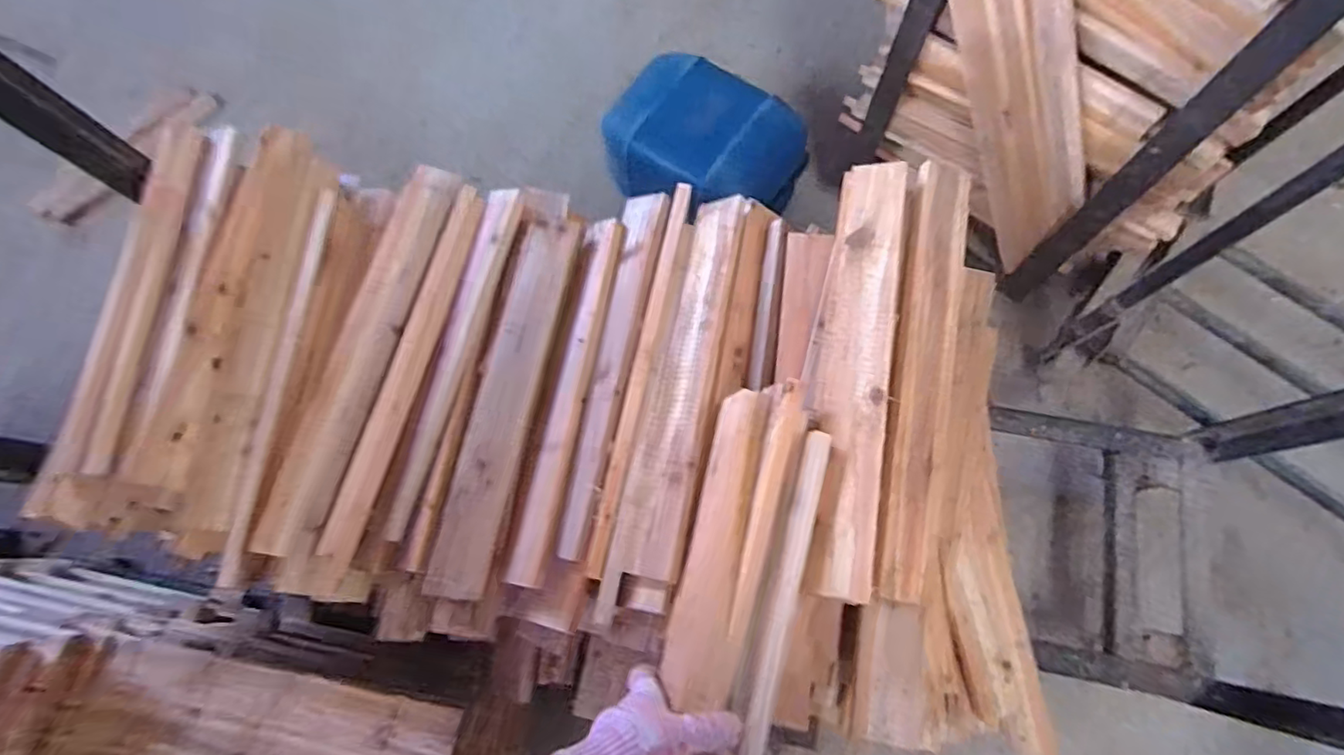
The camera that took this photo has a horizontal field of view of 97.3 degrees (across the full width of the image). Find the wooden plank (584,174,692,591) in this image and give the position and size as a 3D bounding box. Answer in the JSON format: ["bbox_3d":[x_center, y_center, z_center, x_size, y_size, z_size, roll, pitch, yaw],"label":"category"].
[{"bbox_3d":[-0.034,-0.022,0.724,0.025,0.022,0.512,11,72,6],"label":"wooden plank"}]

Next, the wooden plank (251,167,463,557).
[{"bbox_3d":[-0.409,-0.048,0.787,0.084,0.017,0.553,12,72,6],"label":"wooden plank"}]

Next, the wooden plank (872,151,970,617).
[{"bbox_3d":[0.288,-0.013,0.666,0.080,0.036,0.515,12,72,6],"label":"wooden plank"}]

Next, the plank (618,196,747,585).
[{"bbox_3d":[0.022,-0.014,0.707,0.069,0.020,0.489,-1,65,29],"label":"plank"}]

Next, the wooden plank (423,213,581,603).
[{"bbox_3d":[-0.213,0.017,0.748,0.076,0.027,0.494,10,72,5],"label":"wooden plank"}]

